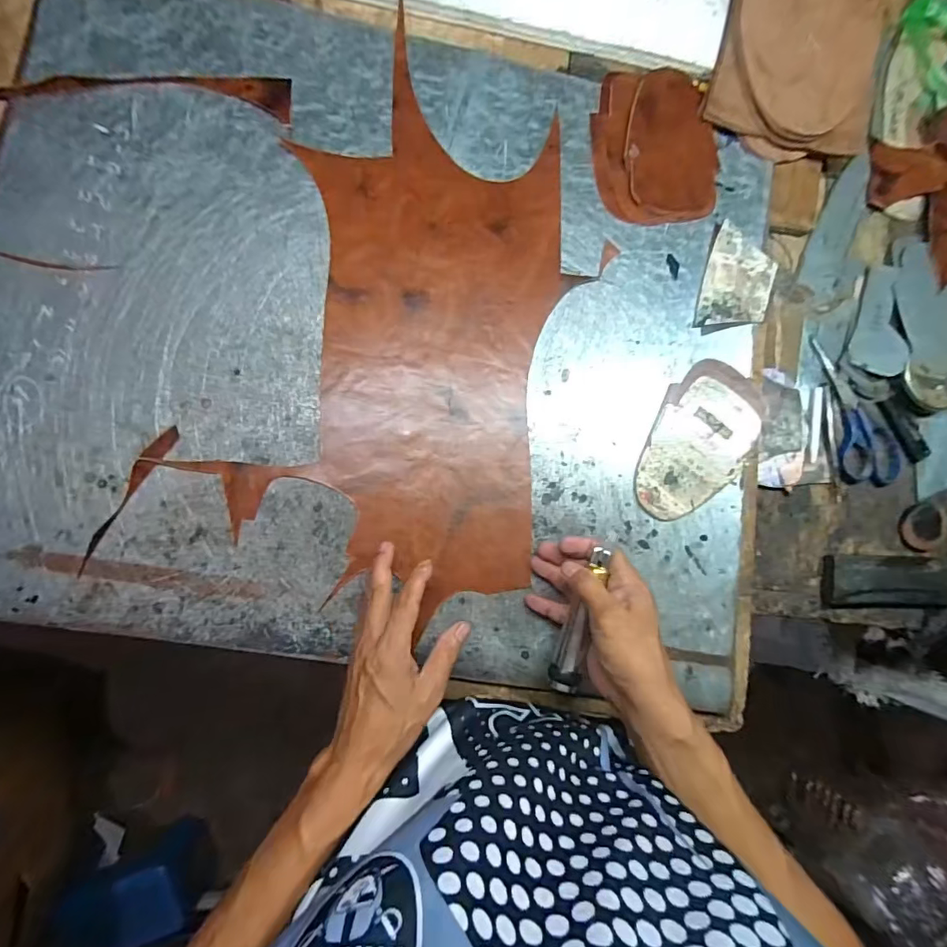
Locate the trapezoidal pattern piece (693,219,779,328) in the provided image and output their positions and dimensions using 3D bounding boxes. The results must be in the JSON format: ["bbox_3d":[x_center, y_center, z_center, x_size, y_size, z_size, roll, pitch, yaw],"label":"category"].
[{"bbox_3d":[0.284,-0.205,0.528,0.070,0.011,0.112,17,84,-6],"label":"trapezoidal pattern piece"}]

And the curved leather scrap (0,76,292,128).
[{"bbox_3d":[-0.323,-0.361,0.468,0.289,0.004,0.043,-4,86,-8],"label":"curved leather scrap"}]

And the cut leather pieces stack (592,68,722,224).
[{"bbox_3d":[0.196,-0.351,0.527,0.135,0.012,0.163,-4,86,-8],"label":"cut leather pieces stack"}]

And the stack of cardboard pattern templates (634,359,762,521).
[{"bbox_3d":[0.233,-0.032,0.504,0.101,0.004,0.173,25,82,-1],"label":"stack of cardboard pattern templates"}]

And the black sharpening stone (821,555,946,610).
[{"bbox_3d":[0.468,0.119,0.544,0.179,0.014,0.057,0,86,-8],"label":"black sharpening stone"}]

